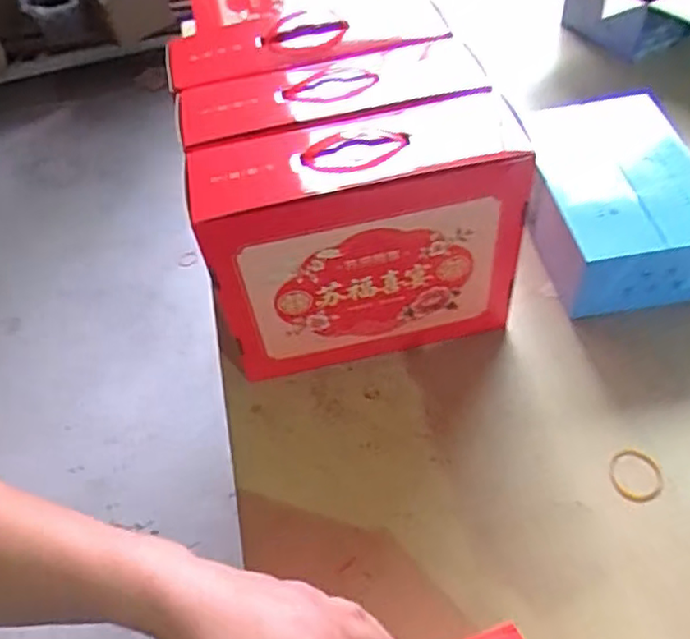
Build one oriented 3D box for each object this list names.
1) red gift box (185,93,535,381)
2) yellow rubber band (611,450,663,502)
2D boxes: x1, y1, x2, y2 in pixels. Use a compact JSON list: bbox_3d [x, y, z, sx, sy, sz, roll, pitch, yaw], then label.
[{"bbox_3d":[0.026,-0.081,0.755,0.336,0.285,0.118,-12,52,-4],"label":"red gift box"},{"bbox_3d":[0.314,0.168,0.700,0.053,0.004,0.059,5,53,9],"label":"yellow rubber band"}]

